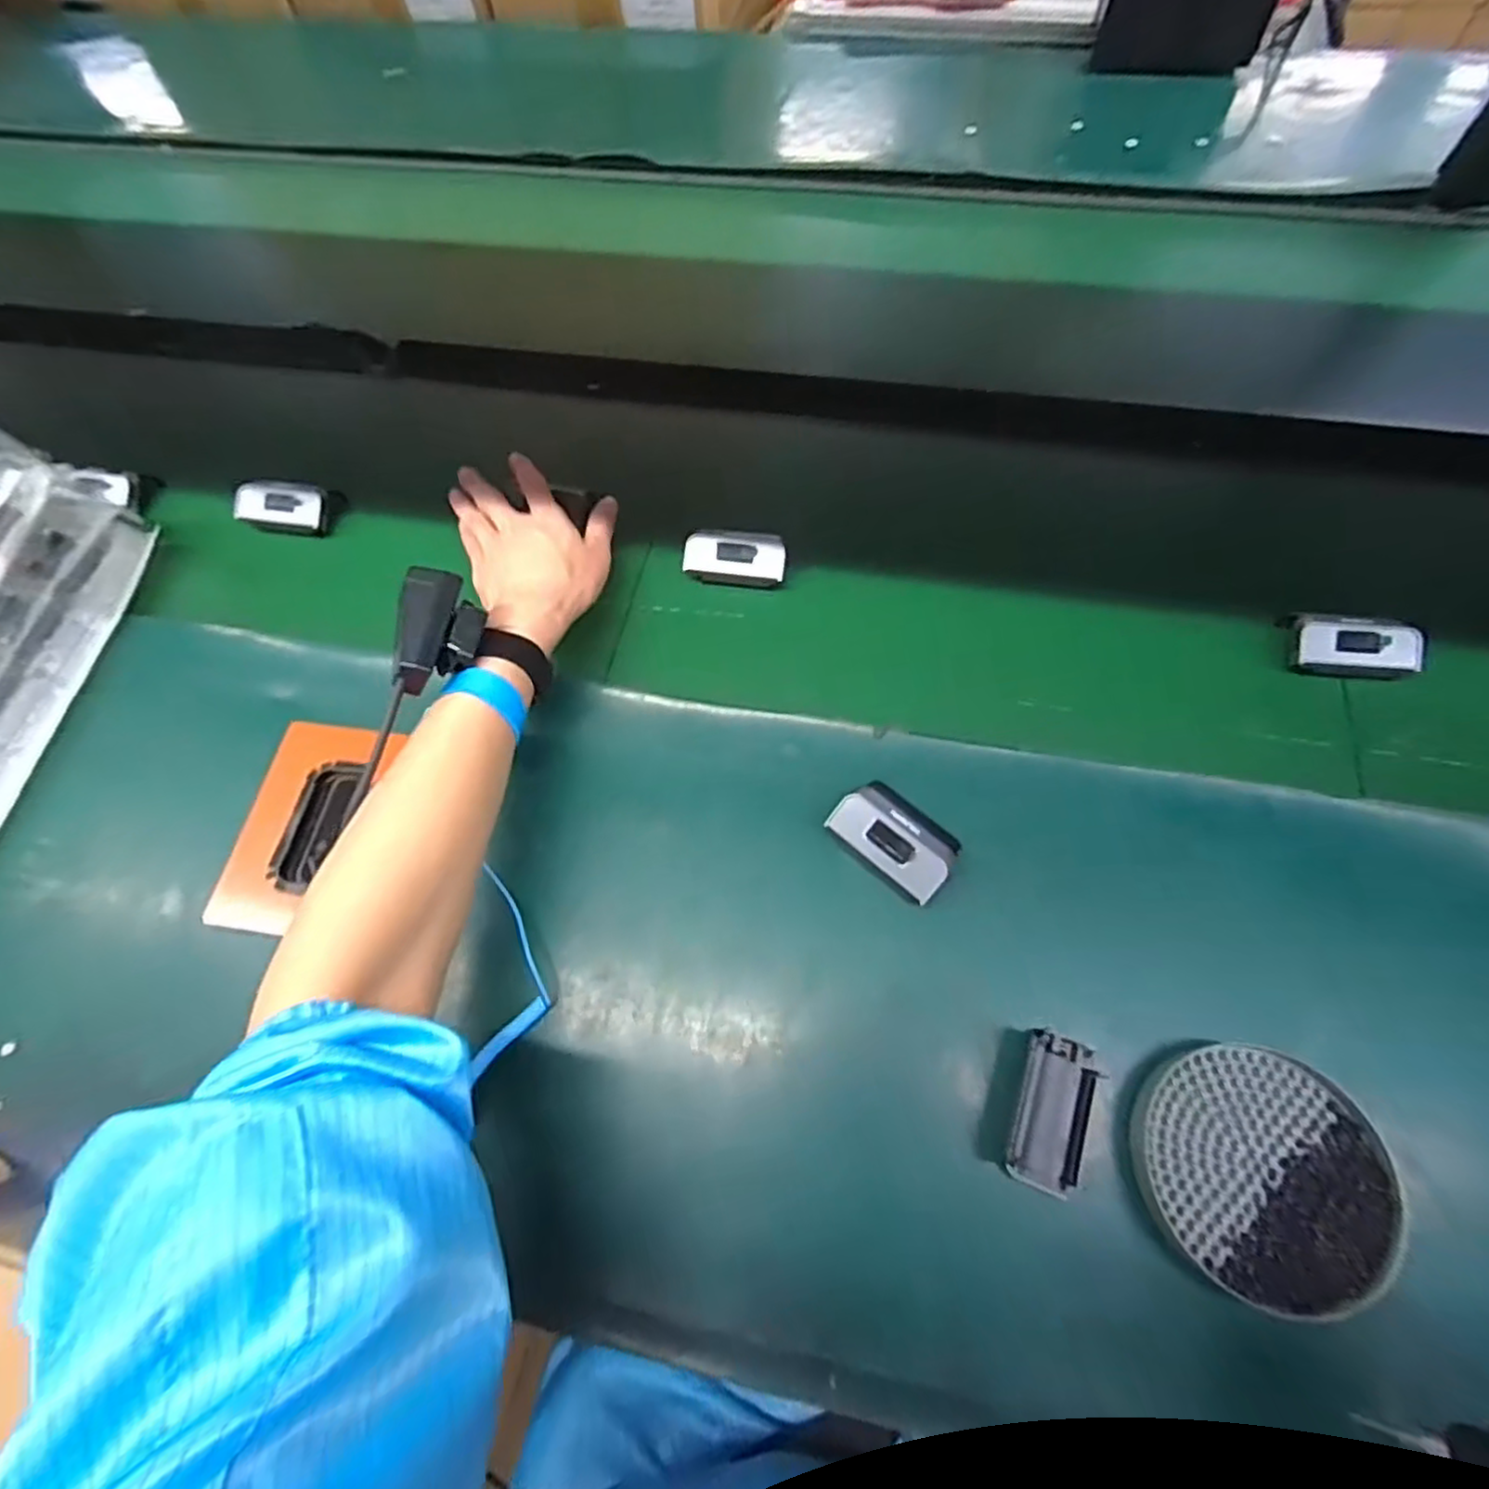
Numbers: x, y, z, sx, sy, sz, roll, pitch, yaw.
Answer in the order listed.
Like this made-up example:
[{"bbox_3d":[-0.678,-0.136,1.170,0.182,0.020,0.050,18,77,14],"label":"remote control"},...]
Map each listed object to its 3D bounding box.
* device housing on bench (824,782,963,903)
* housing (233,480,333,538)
[{"bbox_3d":[0.093,0.056,0.428,0.075,0.021,0.053,40,73,19],"label":"device housing on bench"},{"bbox_3d":[-0.383,-0.199,0.584,0.073,0.023,0.042,0,65,3],"label":"housing"}]

